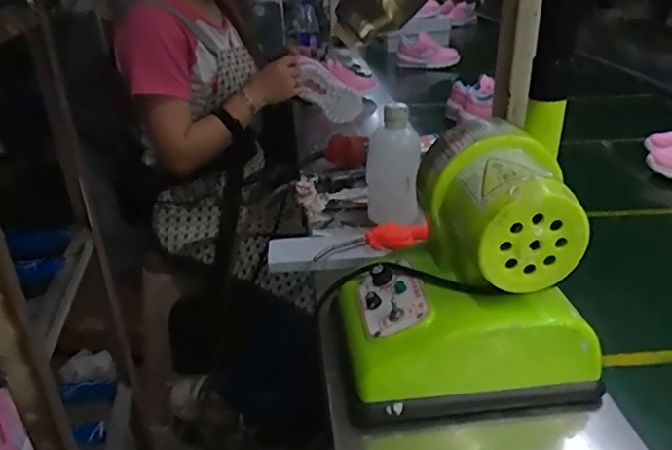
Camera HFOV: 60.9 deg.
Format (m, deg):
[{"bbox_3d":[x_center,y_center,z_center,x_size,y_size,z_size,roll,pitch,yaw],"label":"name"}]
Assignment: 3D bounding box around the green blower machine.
[{"bbox_3d":[0.113,0.039,0.543,0.231,0.221,0.166,-5,29,-4],"label":"green blower machine"}]

